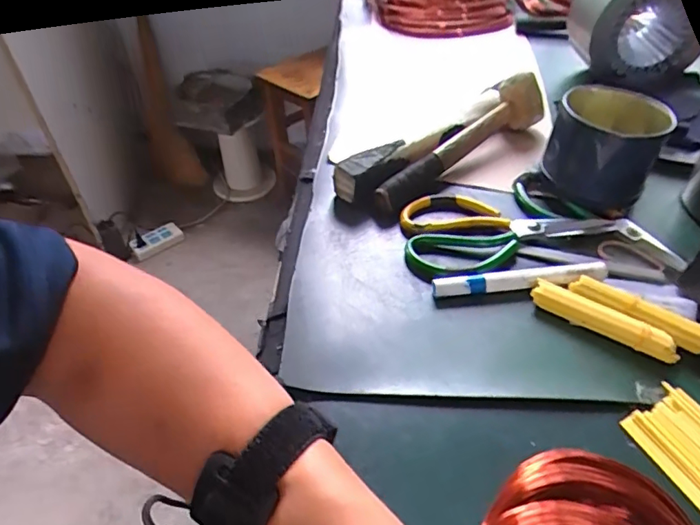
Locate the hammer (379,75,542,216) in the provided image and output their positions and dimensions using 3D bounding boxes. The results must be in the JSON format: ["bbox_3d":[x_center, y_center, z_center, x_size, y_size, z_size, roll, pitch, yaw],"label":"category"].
[{"bbox_3d":[0.123,-0.136,0.551,0.260,0.052,0.044,-33,52,-28],"label":"hammer"}]

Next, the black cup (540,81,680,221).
[{"bbox_3d":[0.245,-0.110,0.501,0.094,0.085,0.100,-1,43,1],"label":"black cup"}]

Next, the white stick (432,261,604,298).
[{"bbox_3d":[0.141,0.015,0.423,0.143,0.018,0.018,-6,44,-5],"label":"white stick"}]

